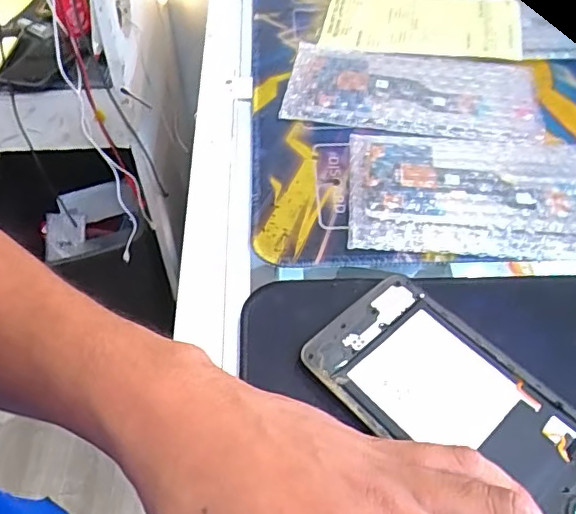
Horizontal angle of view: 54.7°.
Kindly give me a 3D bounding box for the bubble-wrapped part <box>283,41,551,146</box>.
[{"bbox_3d":[0.087,-0.120,0.395,0.170,0.010,0.093,7,52,10],"label":"bubble-wrapped part"}]

